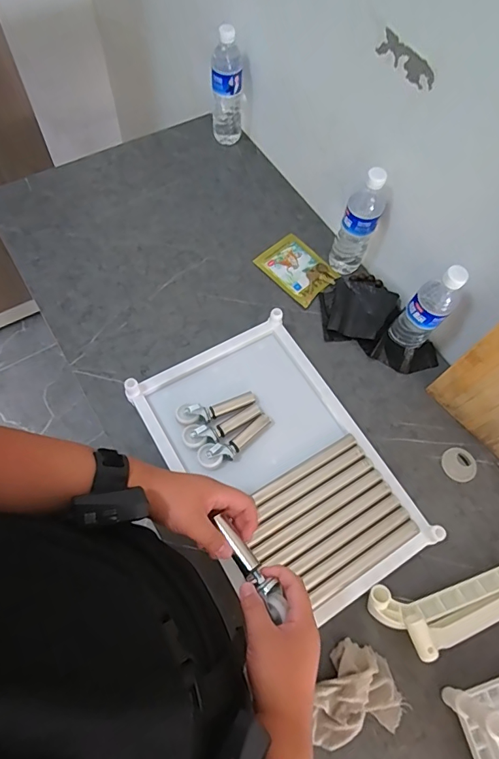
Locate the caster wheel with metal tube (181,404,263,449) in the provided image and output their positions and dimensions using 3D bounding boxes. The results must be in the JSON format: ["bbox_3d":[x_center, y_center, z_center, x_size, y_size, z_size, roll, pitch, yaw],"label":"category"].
[{"bbox_3d":[-0.042,0.078,0.693,0.130,0.030,0.039,-19,70,-12],"label":"caster wheel with metal tube"}]

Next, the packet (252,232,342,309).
[{"bbox_3d":[0.099,-0.228,0.883,0.109,0.008,0.144,-39,75,-18],"label":"packet"}]

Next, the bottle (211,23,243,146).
[{"bbox_3d":[-0.048,-0.619,0.924,0.071,0.230,0.061,-4,66,-7],"label":"bottle"}]

